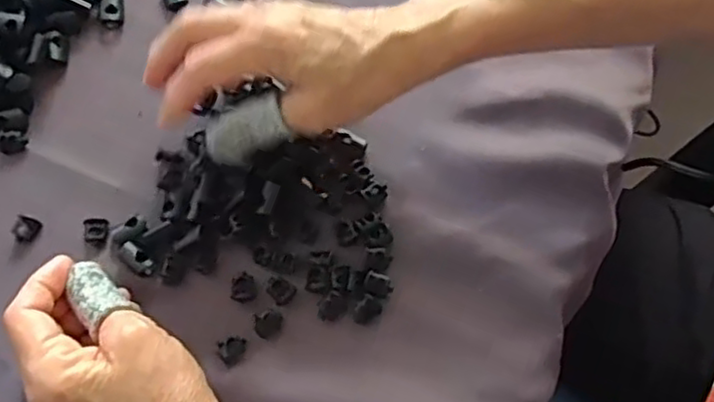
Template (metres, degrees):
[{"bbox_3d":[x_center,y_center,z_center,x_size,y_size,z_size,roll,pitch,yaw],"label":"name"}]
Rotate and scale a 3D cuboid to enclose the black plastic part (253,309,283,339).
[{"bbox_3d":[-0.048,0.066,0.368,0.015,0.005,0.015,-2,71,-1],"label":"black plastic part"}]

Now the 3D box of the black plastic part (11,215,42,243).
[{"bbox_3d":[-0.186,0.015,0.384,0.014,0.006,0.015,17,72,6],"label":"black plastic part"}]

